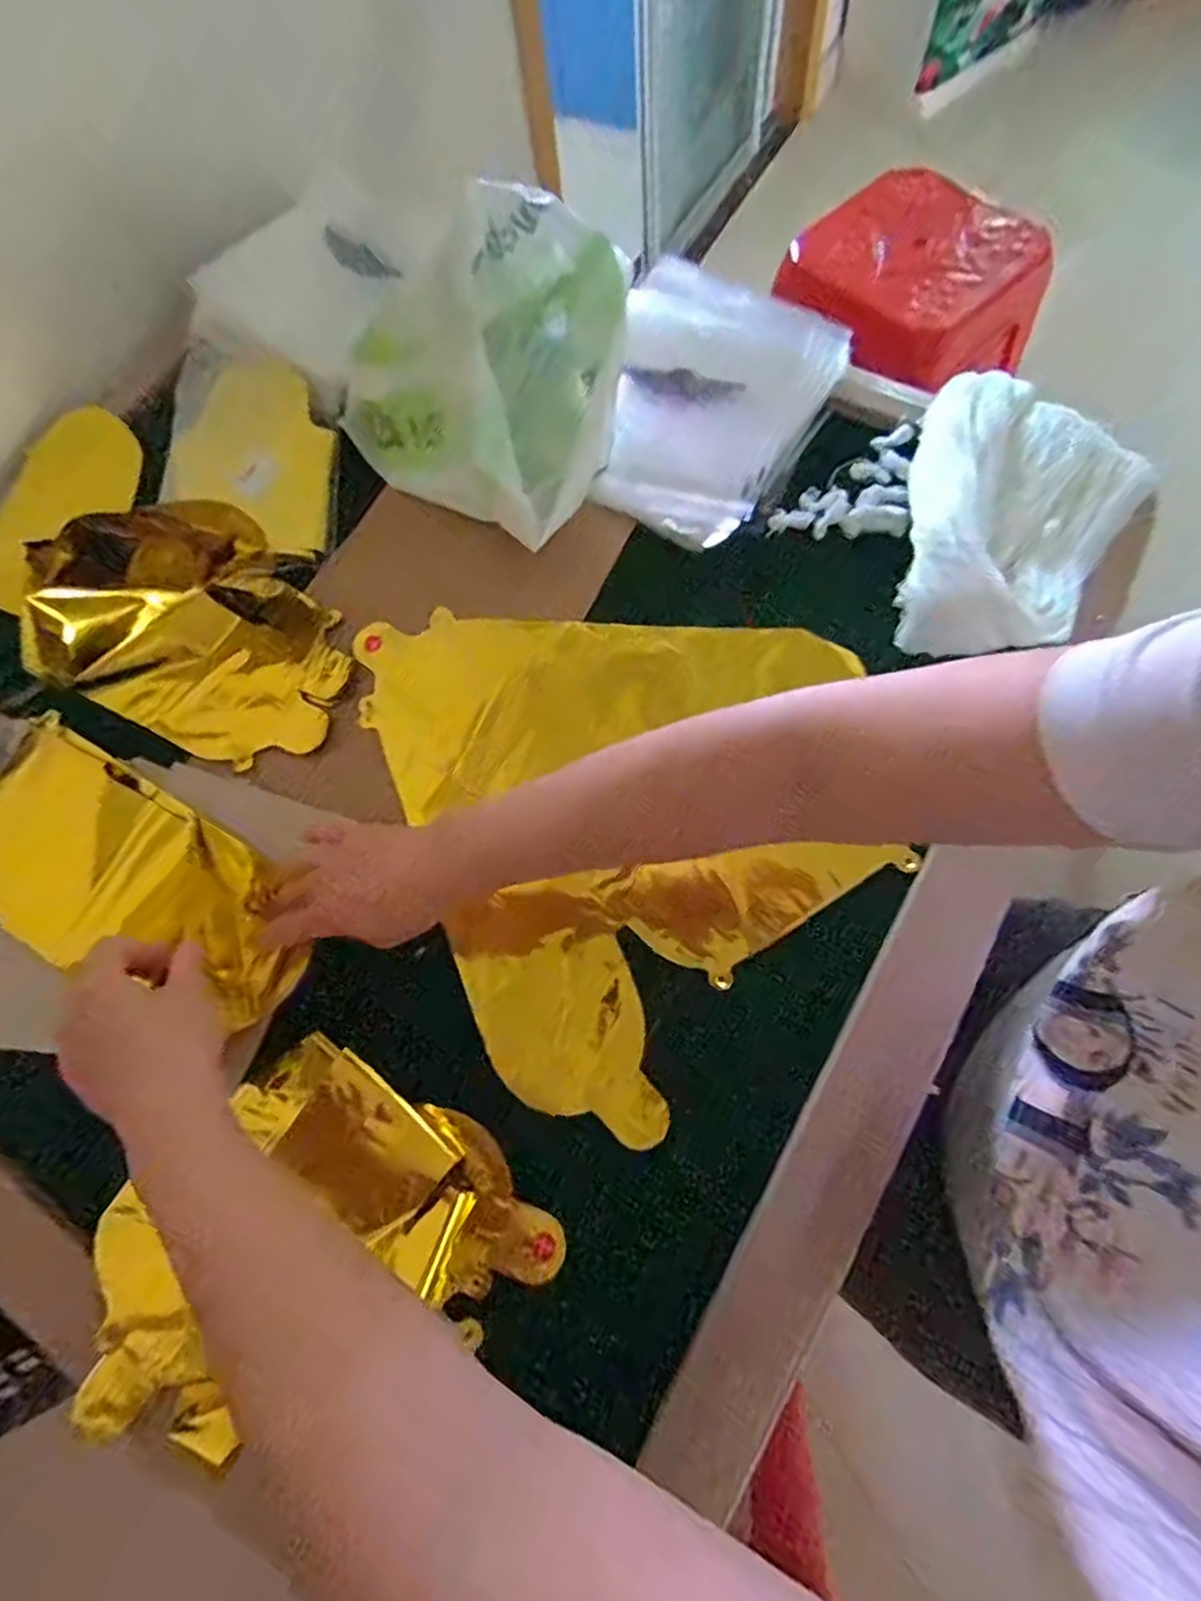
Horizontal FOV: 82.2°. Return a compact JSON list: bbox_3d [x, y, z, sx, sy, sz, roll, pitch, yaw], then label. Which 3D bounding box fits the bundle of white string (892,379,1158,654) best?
[{"bbox_3d":[0.301,-0.223,0.525,0.176,0.057,0.254,34,76,16],"label":"bundle of white string"}]

